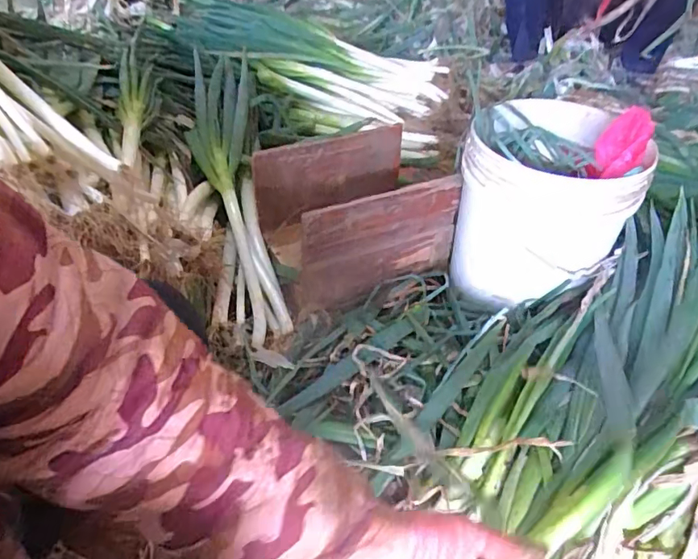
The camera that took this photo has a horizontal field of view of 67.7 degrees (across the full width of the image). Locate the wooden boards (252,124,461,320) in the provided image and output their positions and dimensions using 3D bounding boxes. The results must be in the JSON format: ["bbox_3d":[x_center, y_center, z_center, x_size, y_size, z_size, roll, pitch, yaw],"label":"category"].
[{"bbox_3d":[0.004,-0.140,1.062,0.341,0.219,0.278,-19,45,-23],"label":"wooden boards"}]

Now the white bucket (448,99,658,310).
[{"bbox_3d":[0.332,-0.129,0.945,0.258,0.299,0.254,2,41,-1],"label":"white bucket"}]

